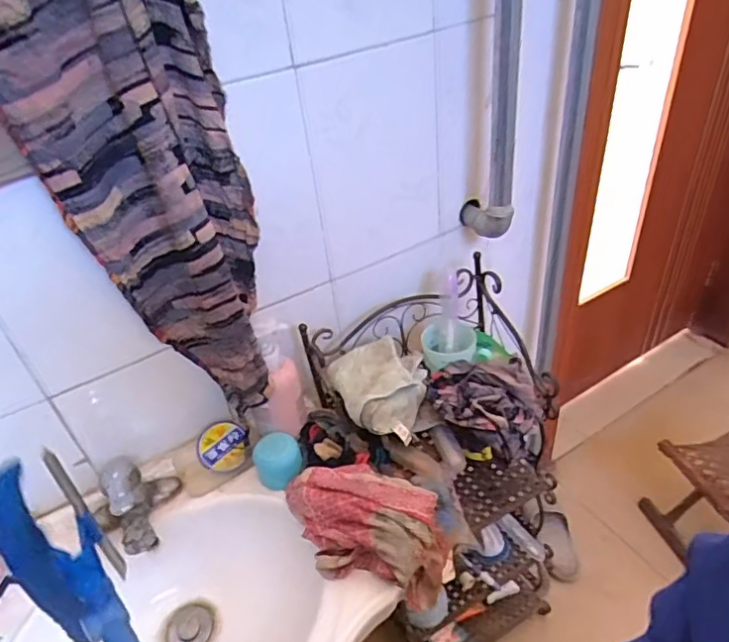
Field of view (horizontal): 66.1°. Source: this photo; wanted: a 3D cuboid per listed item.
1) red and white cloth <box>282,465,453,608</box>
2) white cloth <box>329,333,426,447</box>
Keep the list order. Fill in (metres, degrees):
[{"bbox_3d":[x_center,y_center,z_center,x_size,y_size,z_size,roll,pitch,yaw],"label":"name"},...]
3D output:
[{"bbox_3d":[-0.001,0.242,0.678,0.194,0.086,0.123,5,40,15],"label":"red and white cloth"},{"bbox_3d":[0.017,0.094,0.814,0.134,0.065,0.154,1,39,10],"label":"white cloth"}]

